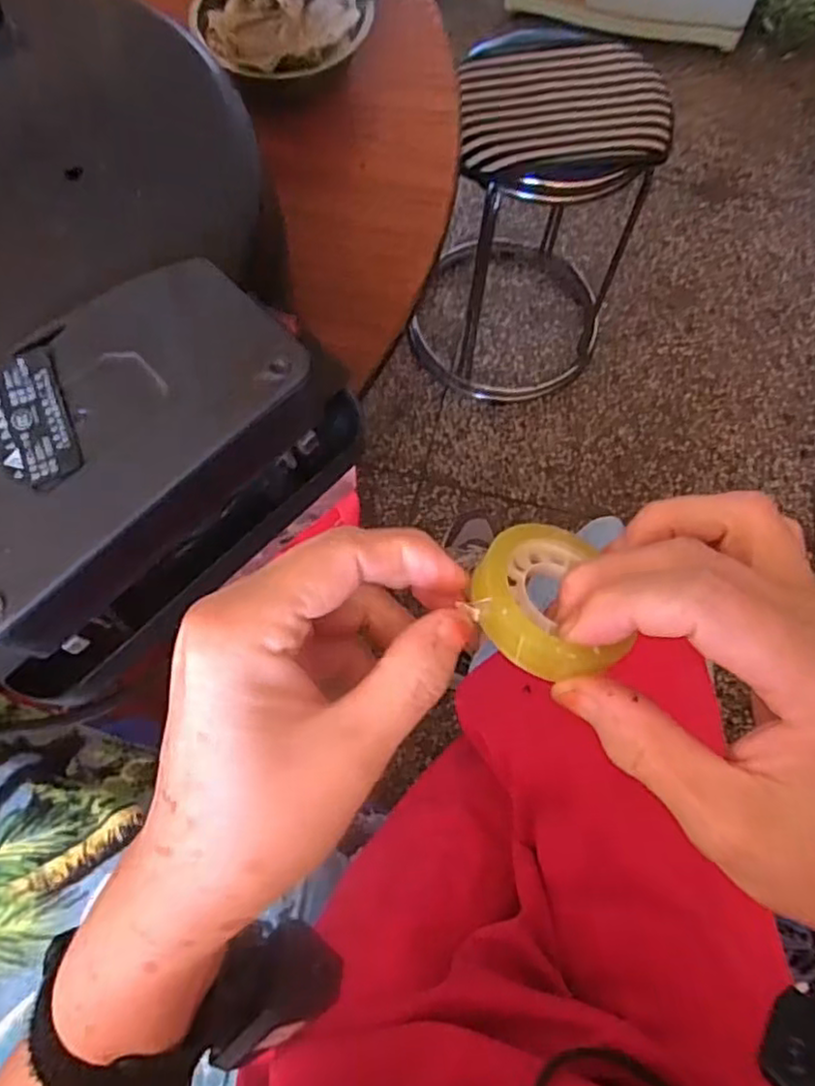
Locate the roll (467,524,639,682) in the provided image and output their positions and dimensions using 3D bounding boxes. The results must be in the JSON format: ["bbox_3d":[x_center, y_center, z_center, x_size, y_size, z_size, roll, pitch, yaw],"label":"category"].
[{"bbox_3d":[0.048,0.020,0.227,0.054,0.015,0.054,41,43,10],"label":"roll"}]

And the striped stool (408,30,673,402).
[{"bbox_3d":[0.205,-0.516,1.125,0.328,0.500,0.355,24,71,8],"label":"striped stool"}]

